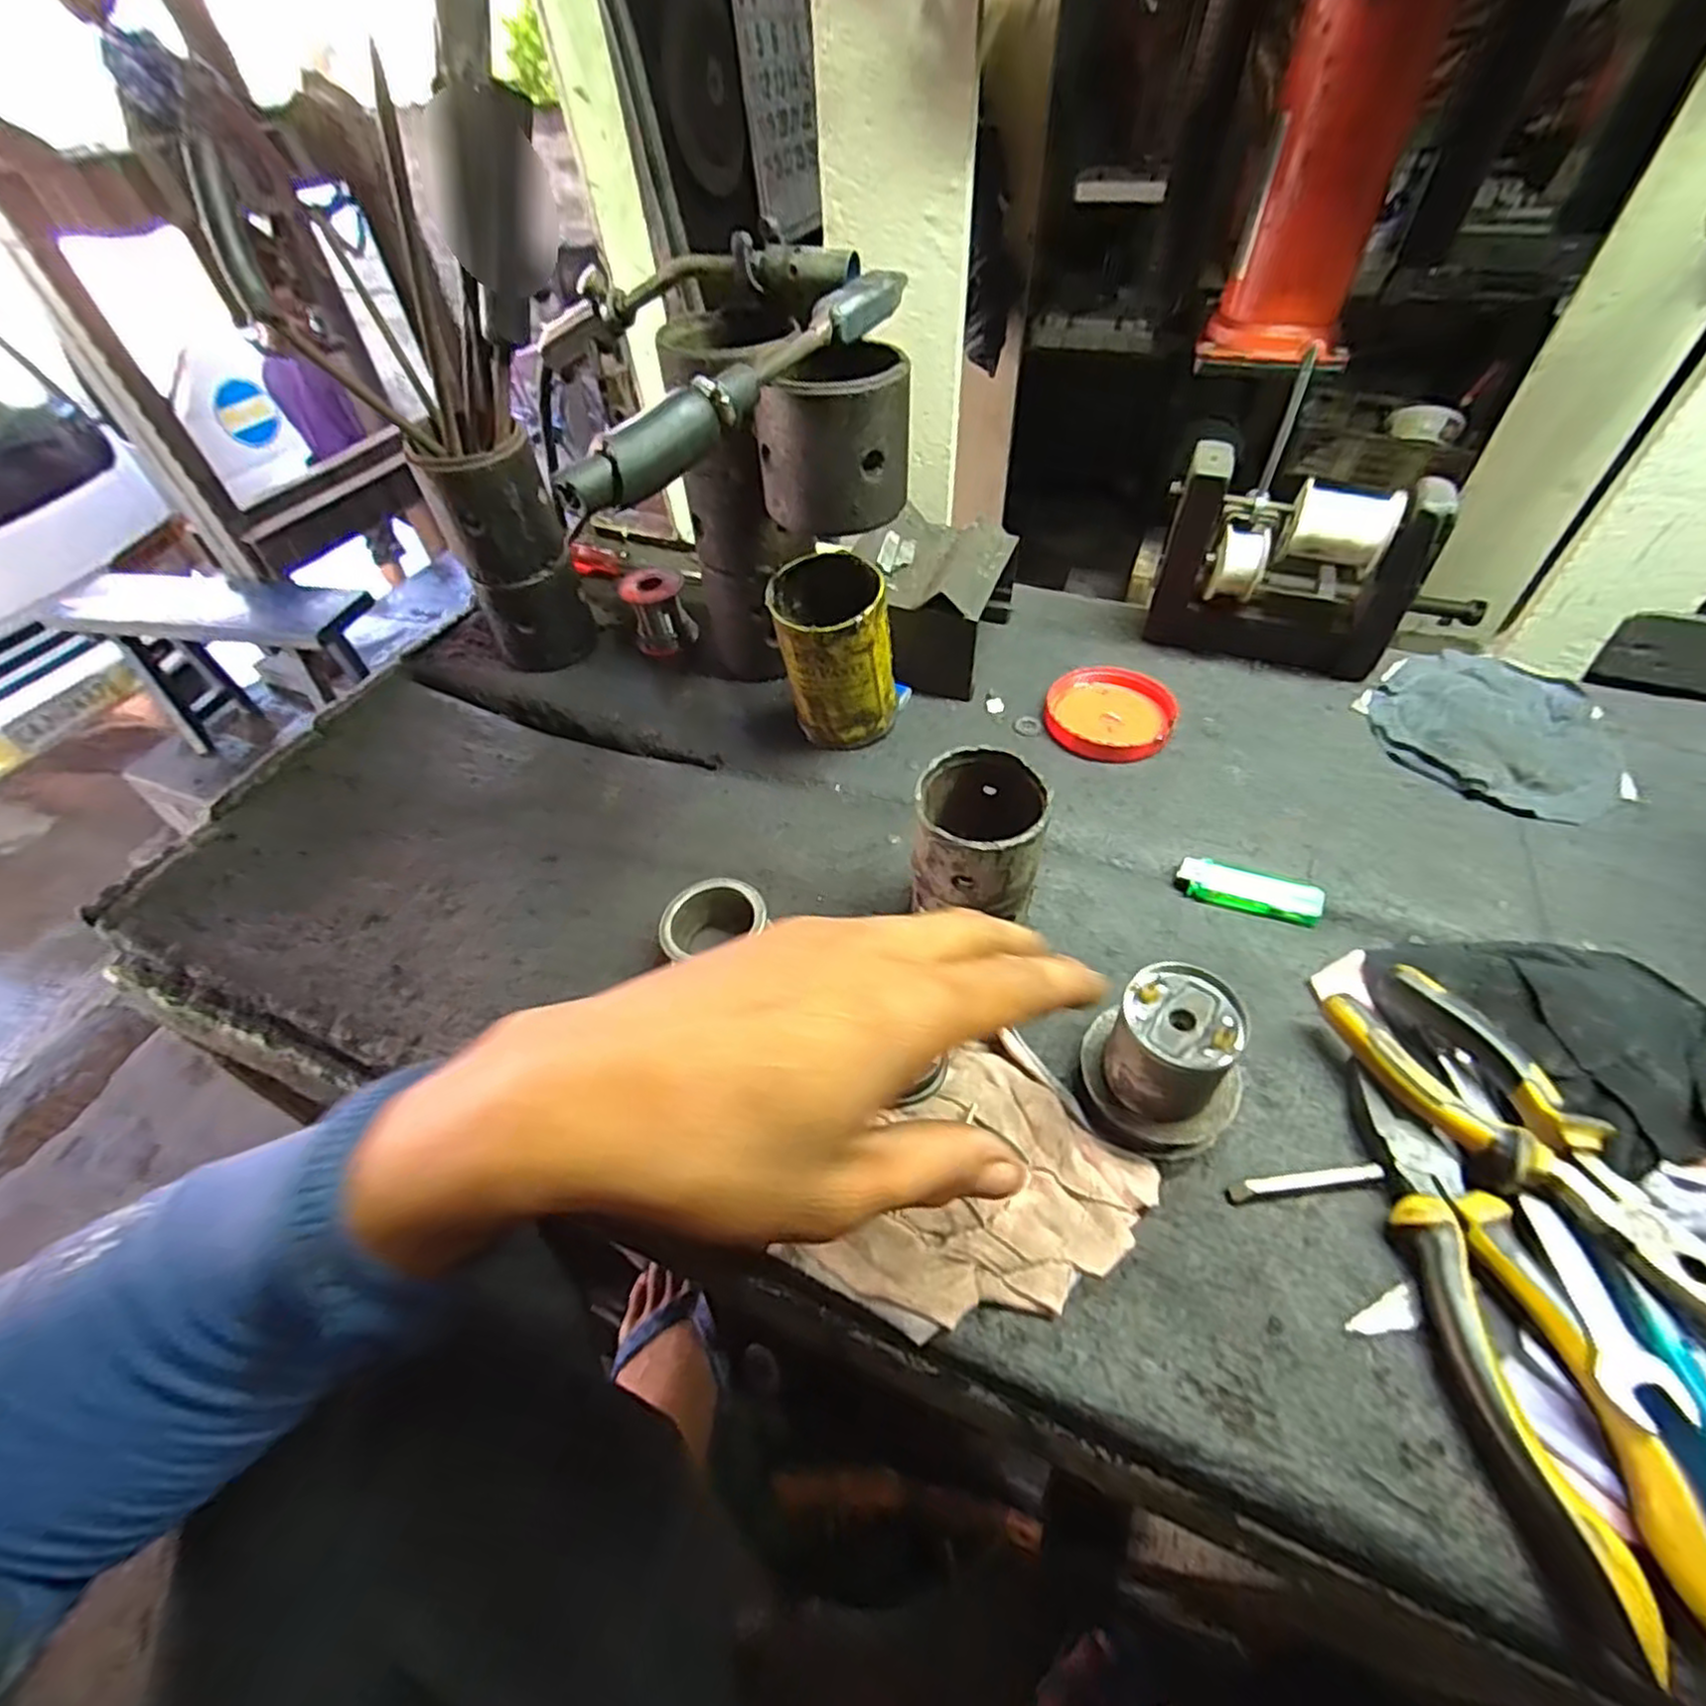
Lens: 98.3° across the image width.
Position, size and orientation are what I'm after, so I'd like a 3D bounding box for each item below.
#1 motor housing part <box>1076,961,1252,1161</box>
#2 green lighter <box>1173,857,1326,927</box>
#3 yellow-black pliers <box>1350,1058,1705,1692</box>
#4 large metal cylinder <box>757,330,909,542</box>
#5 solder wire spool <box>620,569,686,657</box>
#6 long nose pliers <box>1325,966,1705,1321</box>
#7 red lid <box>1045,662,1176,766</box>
[{"bbox_3d":[0.145,0.098,0.344,0.060,0.075,0.069,-37,57,-24],"label":"motor housing part"},{"bbox_3d":[0.236,0.022,0.439,0.079,0.013,0.022,11,52,13],"label":"green lighter"},{"bbox_3d":[0.252,0.180,0.292,0.047,0.028,0.189,-4,50,0],"label":"yellow-black pliers"},{"bbox_3d":[-0.011,-0.240,0.433,0.087,0.079,0.071,-4,50,0],"label":"large metal cylinder"},{"bbox_3d":[-0.163,-0.203,0.619,0.043,0.056,0.042,34,60,28],"label":"solder wire spool"},{"bbox_3d":[0.290,0.129,0.309,0.055,0.018,0.185,-16,51,-9],"label":"long nose pliers"},{"bbox_3d":[0.186,-0.101,0.536,0.088,0.020,0.080,-2,50,2],"label":"red lid"}]

